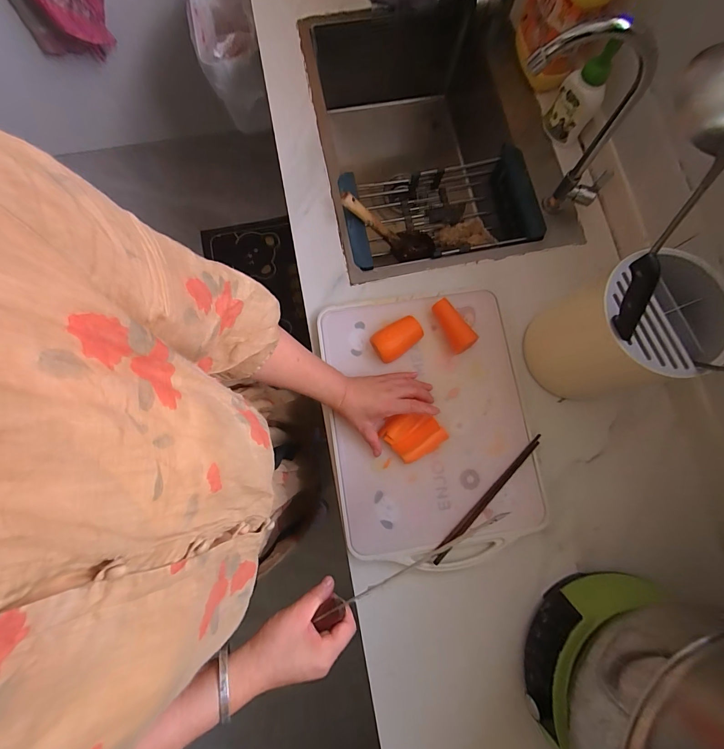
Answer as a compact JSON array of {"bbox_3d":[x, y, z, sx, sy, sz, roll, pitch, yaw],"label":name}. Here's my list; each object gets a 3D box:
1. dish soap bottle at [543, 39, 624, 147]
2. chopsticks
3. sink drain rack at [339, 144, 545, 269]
[{"bbox_3d":[0.386,-0.494,0.623,0.078,0.153,0.049,35,81,5],"label":"dish soap bottle"},{"bbox_3d":[0.194,0.189,0.548,0.019,0.008,0.250,43,81,6],"label":"chopsticks"},{"bbox_3d":[0.150,-0.312,0.716,0.371,0.097,0.204,-11,80,-3],"label":"sink drain rack"}]

